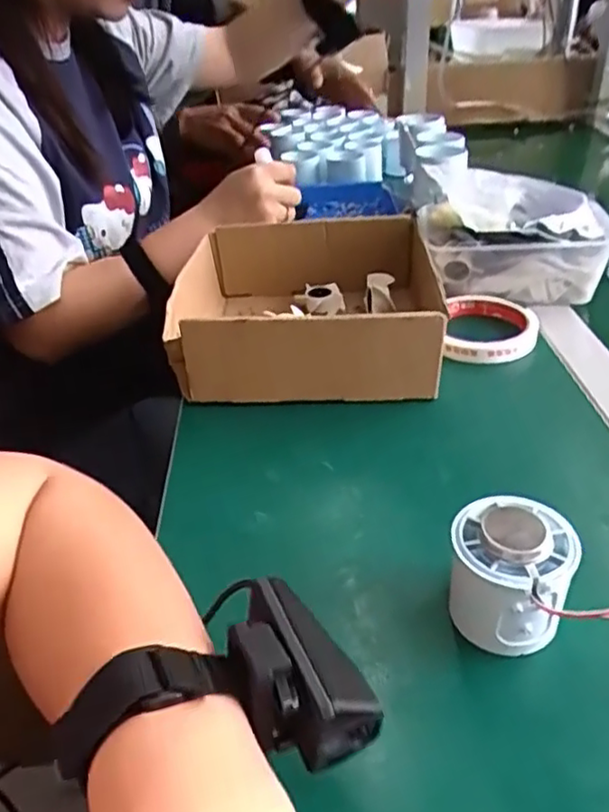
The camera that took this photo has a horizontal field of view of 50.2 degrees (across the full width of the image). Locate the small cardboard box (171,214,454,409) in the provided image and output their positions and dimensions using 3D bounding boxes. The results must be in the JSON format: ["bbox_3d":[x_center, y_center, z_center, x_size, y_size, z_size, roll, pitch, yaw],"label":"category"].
[{"bbox_3d":[-0.001,-0.083,0.539,0.202,0.077,0.200,-2,34,1],"label":"small cardboard box"}]

